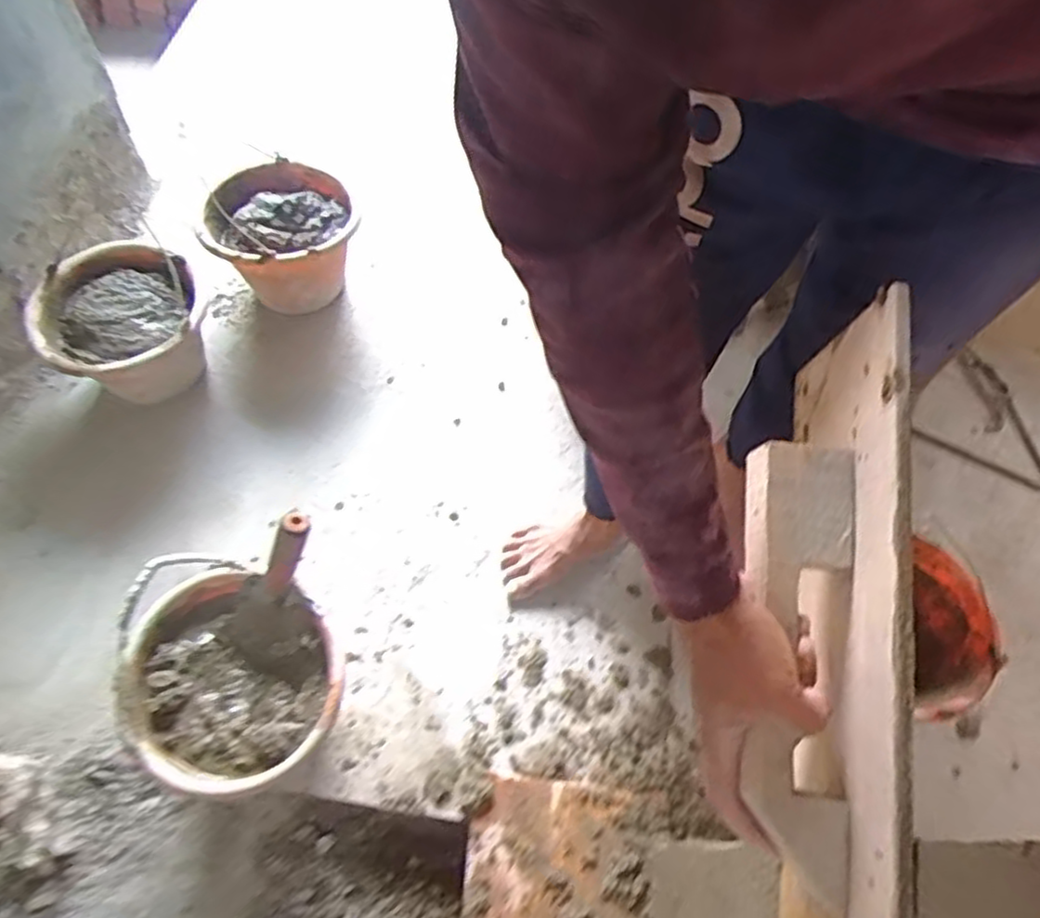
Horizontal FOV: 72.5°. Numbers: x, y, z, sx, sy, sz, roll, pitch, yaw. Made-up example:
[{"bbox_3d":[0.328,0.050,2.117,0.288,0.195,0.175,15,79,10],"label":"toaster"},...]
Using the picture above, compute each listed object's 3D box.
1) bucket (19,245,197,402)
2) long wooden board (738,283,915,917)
[{"bbox_3d":[-0.591,-0.192,1.094,0.229,0.188,0.232,1,60,-1],"label":"bucket"},{"bbox_3d":[0.165,0.149,0.420,0.063,0.142,0.486,6,77,2],"label":"long wooden board"}]

